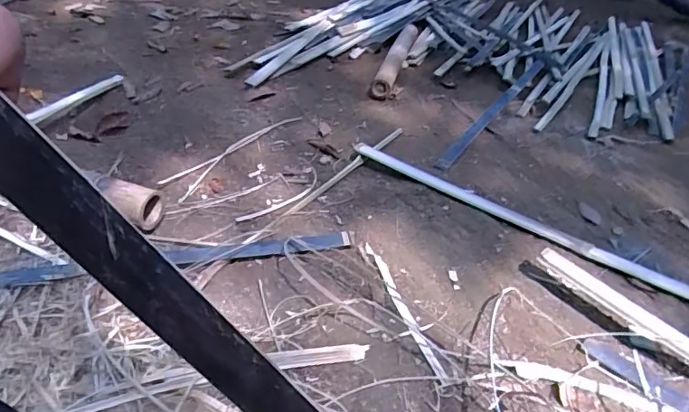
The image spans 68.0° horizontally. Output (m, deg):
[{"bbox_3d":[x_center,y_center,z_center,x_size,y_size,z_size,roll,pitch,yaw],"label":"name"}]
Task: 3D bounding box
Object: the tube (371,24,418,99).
[{"bbox_3d":[0.178,-0.508,1.685,0.067,0.056,0.611,12,39,11],"label":"tube"}]

